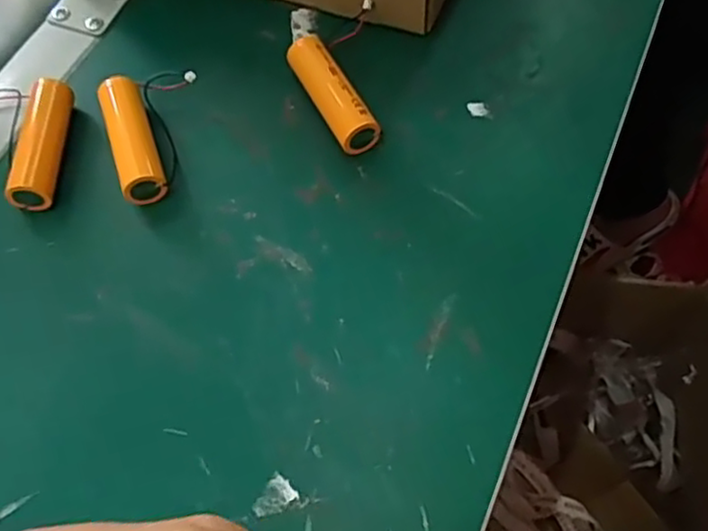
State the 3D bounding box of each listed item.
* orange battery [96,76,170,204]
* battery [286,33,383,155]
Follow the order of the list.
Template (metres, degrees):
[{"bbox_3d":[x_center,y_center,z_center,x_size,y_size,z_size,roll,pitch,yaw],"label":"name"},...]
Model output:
[{"bbox_3d":[-0.115,-0.065,0.361,0.022,0.019,0.076,-19,63,-8],"label":"orange battery"},{"bbox_3d":[-0.012,-0.092,0.367,0.022,0.019,0.075,-27,64,-12],"label":"battery"}]

